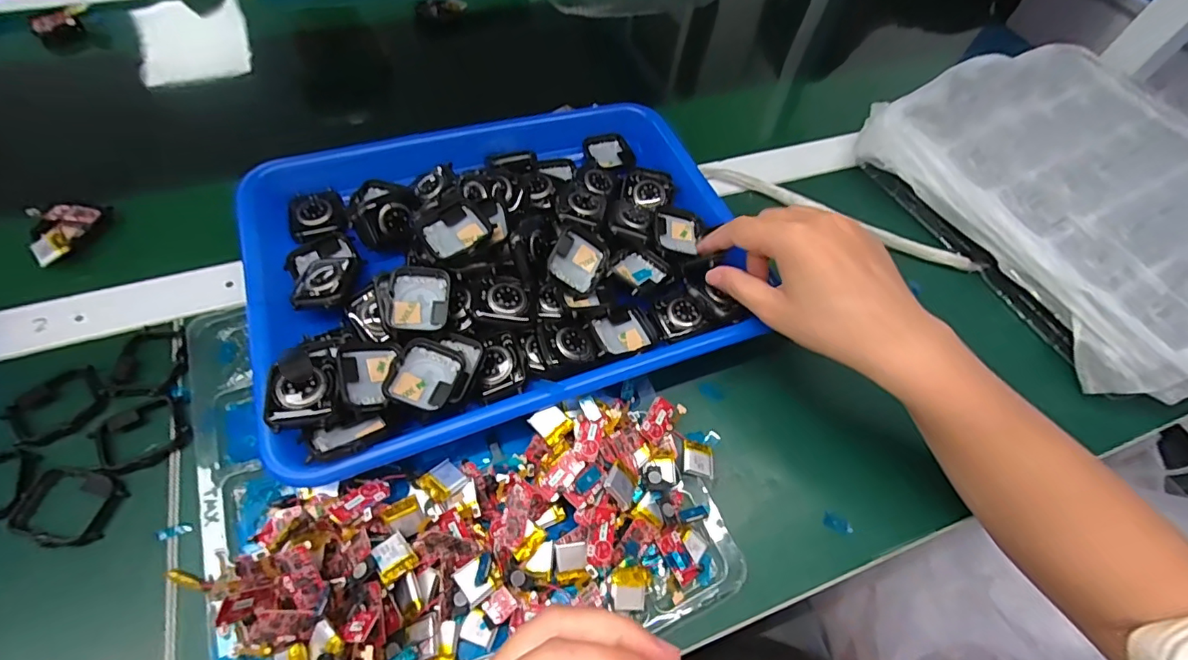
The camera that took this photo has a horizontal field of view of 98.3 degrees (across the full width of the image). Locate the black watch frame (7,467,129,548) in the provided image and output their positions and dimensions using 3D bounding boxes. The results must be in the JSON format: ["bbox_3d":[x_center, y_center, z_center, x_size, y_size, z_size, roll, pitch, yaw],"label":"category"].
[{"bbox_3d":[-0.284,0.095,0.277,0.046,0.011,0.039,8,58,0],"label":"black watch frame"}]

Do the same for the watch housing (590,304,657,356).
[{"bbox_3d":[0.018,0.001,0.336,0.038,0.015,0.035,-24,63,-18],"label":"watch housing"}]

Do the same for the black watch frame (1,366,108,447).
[{"bbox_3d":[-0.317,0.045,0.301,0.048,0.009,0.035,-33,66,-23],"label":"black watch frame"}]

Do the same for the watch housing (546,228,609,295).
[{"bbox_3d":[-0.012,-0.045,0.342,0.036,0.010,0.042,33,65,-13],"label":"watch housing"}]

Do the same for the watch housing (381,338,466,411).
[{"bbox_3d":[-0.096,0.025,0.294,0.035,0.015,0.040,19,58,7],"label":"watch housing"}]

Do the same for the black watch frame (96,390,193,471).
[{"bbox_3d":[-0.260,0.059,0.297,0.046,0.013,0.038,-26,64,-19],"label":"black watch frame"}]

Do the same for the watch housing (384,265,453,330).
[{"bbox_3d":[-0.107,-0.018,0.316,0.036,0.011,0.041,1,67,-11],"label":"watch housing"}]

